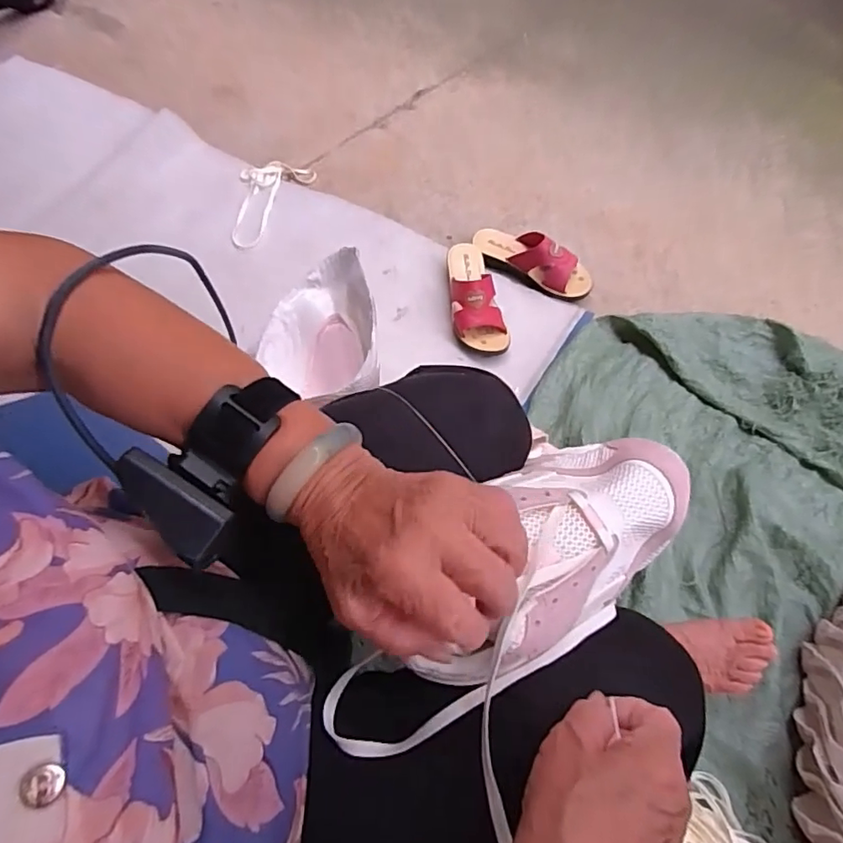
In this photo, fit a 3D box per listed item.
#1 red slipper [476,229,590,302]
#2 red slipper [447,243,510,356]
[{"bbox_3d":[0.202,-0.297,0.994,0.228,0.069,0.086,22,69,13],"label":"red slipper"},{"bbox_3d":[0.091,-0.225,0.957,0.087,0.078,0.229,-9,65,-1],"label":"red slipper"}]

